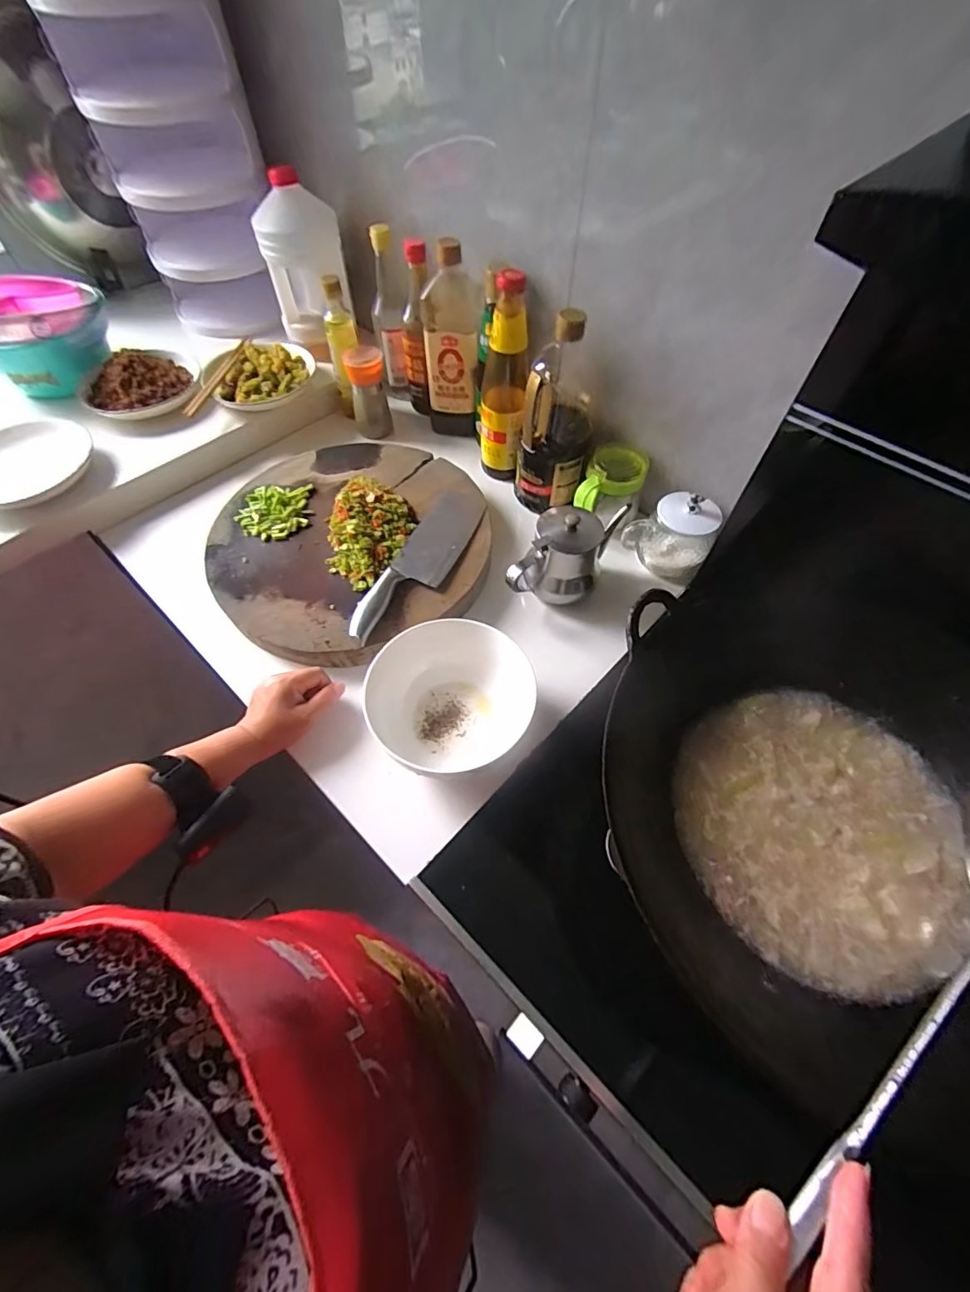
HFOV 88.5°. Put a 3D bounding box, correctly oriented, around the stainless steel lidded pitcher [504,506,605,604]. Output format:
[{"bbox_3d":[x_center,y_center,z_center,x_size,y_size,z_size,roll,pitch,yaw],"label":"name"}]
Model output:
[{"bbox_3d":[0.089,-0.110,0.632,0.100,0.109,0.097,12,59,7],"label":"stainless steel lidded pitcher"}]

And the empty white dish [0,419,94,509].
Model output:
[{"bbox_3d":[-0.643,-0.258,0.704,0.143,0.034,0.167,34,64,19],"label":"empty white dish"}]

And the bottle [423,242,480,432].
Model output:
[{"bbox_3d":[-0.053,-0.464,0.777,0.078,0.267,0.087,-4,58,-2],"label":"bottle"}]

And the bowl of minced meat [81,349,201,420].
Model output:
[{"bbox_3d":[-0.552,-0.428,0.797,0.167,0.061,0.173,0,58,0],"label":"bowl of minced meat"}]

